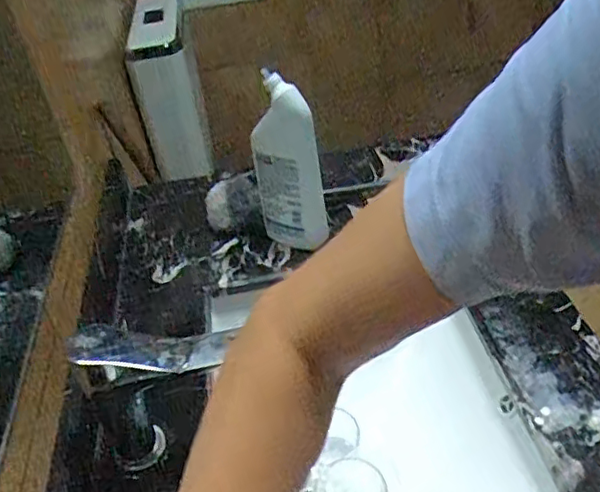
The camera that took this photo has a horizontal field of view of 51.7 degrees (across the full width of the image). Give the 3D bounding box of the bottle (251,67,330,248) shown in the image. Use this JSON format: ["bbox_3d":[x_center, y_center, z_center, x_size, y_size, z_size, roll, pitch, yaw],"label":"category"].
[{"bbox_3d":[-0.015,-0.097,0.785,0.072,0.219,0.069,-5,38,4],"label":"bottle"}]

